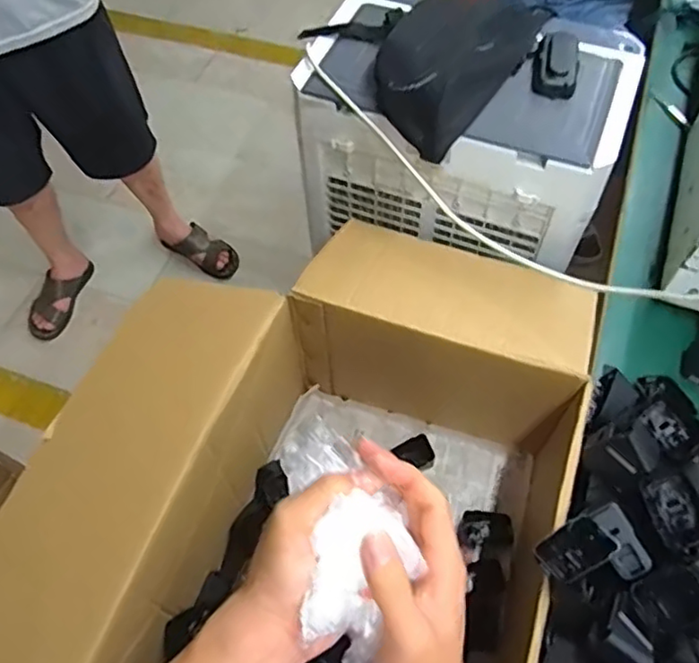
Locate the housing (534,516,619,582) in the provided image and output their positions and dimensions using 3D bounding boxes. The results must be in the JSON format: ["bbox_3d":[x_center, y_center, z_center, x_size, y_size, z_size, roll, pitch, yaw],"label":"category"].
[{"bbox_3d":[0.210,0.202,0.580,0.069,0.018,0.042,-28,62,-14],"label":"housing"}]

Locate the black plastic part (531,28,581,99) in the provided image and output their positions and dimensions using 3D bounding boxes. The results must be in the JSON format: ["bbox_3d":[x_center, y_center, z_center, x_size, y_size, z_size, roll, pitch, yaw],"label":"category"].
[{"bbox_3d":[0.274,-0.355,0.829,0.059,0.030,0.111,11,60,9],"label":"black plastic part"}]

